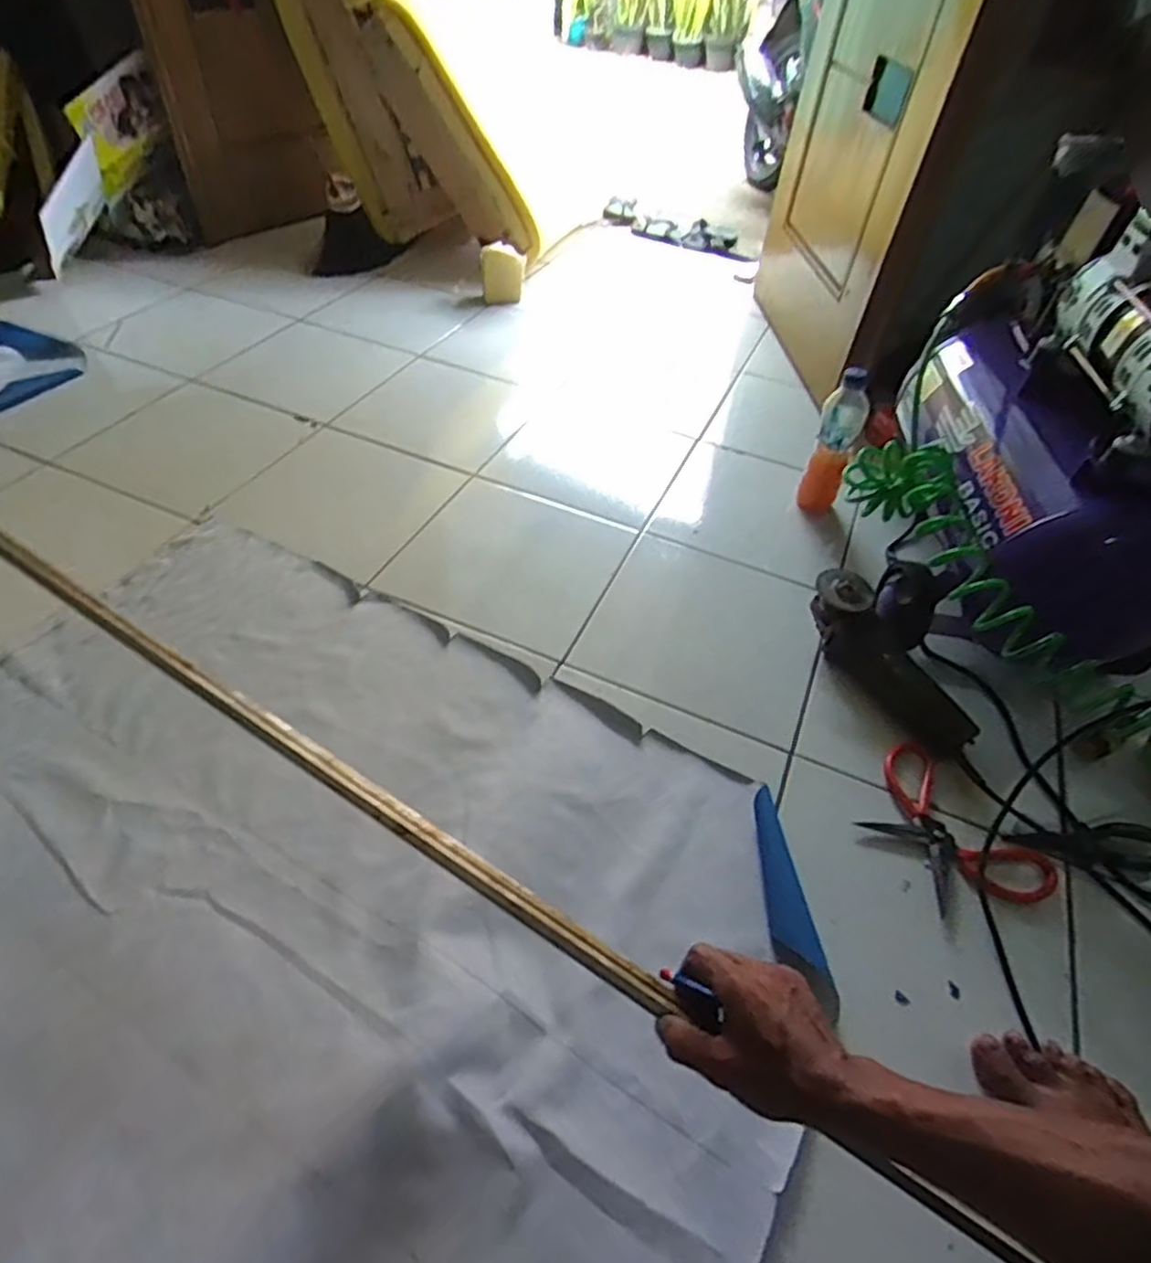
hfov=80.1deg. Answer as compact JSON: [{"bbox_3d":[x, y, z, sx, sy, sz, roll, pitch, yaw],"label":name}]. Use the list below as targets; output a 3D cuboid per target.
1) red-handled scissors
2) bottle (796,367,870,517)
[{"bbox_3d":[0.402,0.221,0.746,0.135,0.025,0.198,-24,54,-26],"label":"red-handled scissors"},{"bbox_3d":[0.411,-0.298,1.095,0.067,0.248,0.058,23,49,14],"label":"bottle"}]

